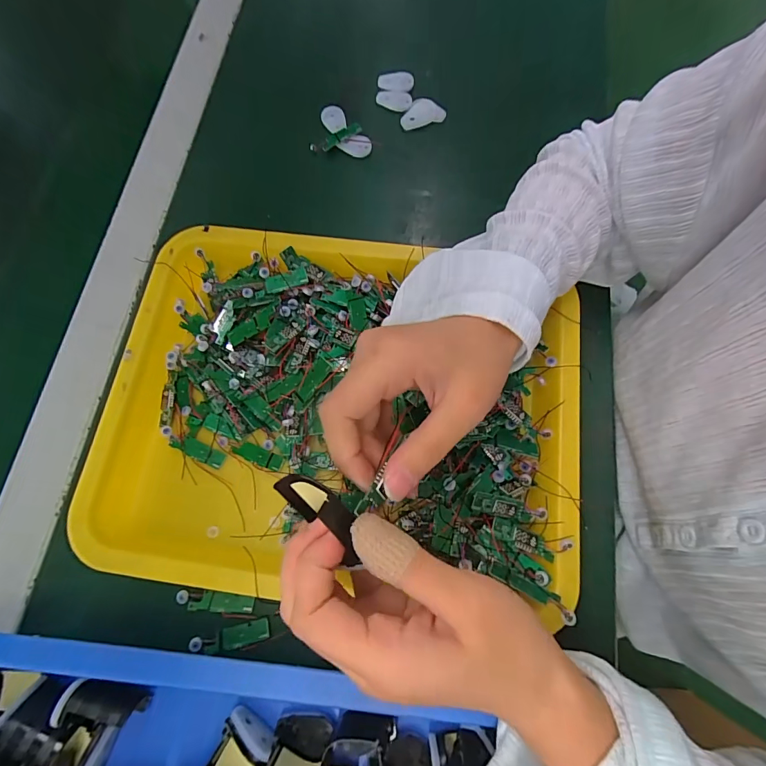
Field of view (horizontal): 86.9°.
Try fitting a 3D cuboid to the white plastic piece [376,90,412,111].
[{"bbox_3d":[0.011,-0.283,0.402,0.035,0.005,0.025,9,73,4],"label":"white plastic piece"}]

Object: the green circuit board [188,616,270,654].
[{"bbox_3d":[-0.102,0.170,0.270,0.053,0.005,0.013,-14,73,-3],"label":"green circuit board"}]

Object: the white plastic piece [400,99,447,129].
[{"bbox_3d":[0.038,-0.264,0.395,0.042,0.014,0.022,-19,73,-4],"label":"white plastic piece"}]

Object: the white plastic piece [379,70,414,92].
[{"bbox_3d":[0.013,-0.306,0.411,0.036,0.009,0.022,1,72,2],"label":"white plastic piece"}]

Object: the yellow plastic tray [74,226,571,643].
[{"bbox_3d":[-0.039,0.011,0.296,0.356,0.037,0.263,6,73,4],"label":"yellow plastic tray"}]

